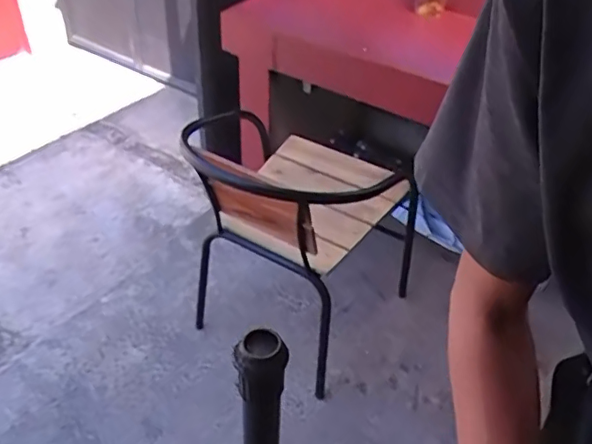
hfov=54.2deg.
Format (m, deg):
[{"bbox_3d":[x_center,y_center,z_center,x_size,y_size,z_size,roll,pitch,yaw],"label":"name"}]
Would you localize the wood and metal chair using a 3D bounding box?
[{"bbox_3d":[0.041,-0.036,1.598,0.495,0.591,0.647,24,43,23],"label":"wood and metal chair"}]

